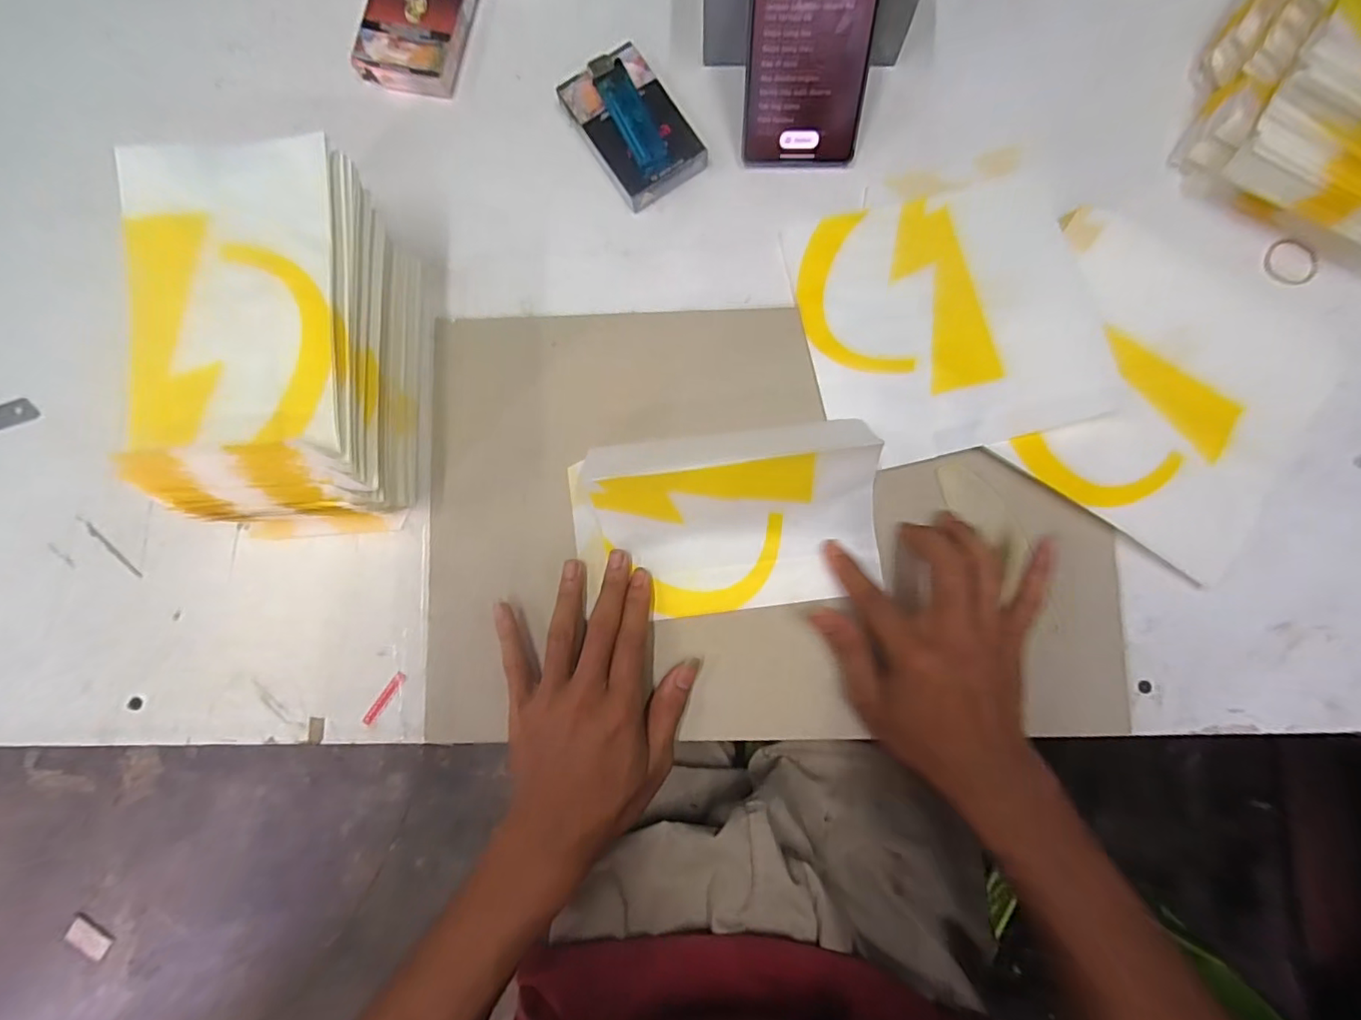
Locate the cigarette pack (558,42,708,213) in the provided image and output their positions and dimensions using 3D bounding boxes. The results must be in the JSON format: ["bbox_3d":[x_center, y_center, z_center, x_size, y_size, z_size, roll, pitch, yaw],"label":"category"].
[{"bbox_3d":[-0.032,-0.262,0.392,0.062,0.021,0.096,-34,85,-1],"label":"cigarette pack"}]

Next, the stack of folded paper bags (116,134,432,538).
[{"bbox_3d":[-0.237,-0.090,0.349,0.116,0.104,0.200,-2,86,2],"label":"stack of folded paper bags"}]

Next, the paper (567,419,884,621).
[{"bbox_3d":[0.028,0.007,0.360,0.193,0.045,0.113,-8,85,1],"label":"paper"}]

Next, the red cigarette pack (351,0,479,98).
[{"bbox_3d":[-0.188,-0.344,0.408,0.067,0.019,0.088,14,86,3],"label":"red cigarette pack"}]

